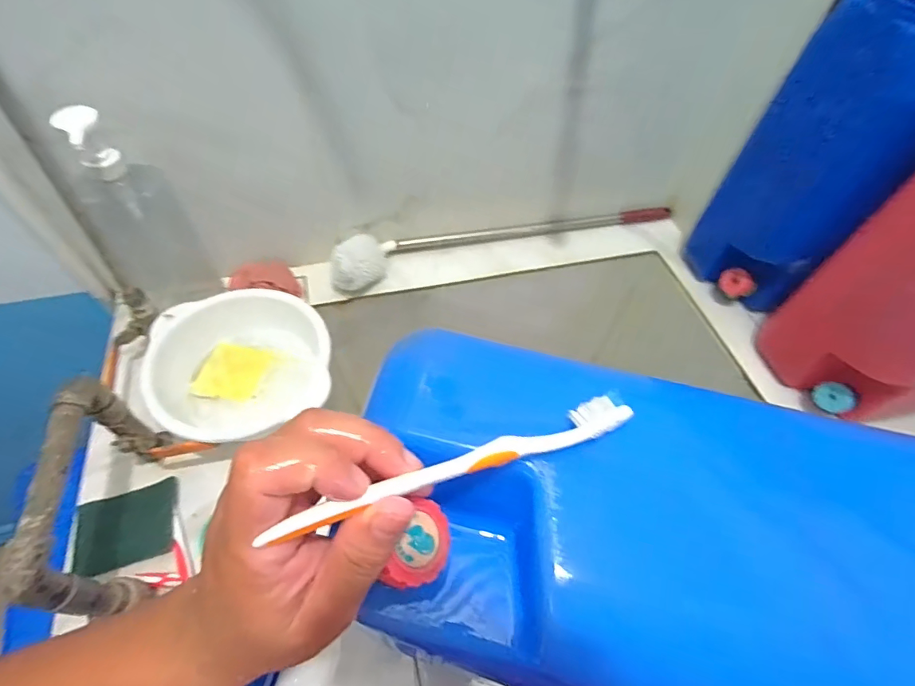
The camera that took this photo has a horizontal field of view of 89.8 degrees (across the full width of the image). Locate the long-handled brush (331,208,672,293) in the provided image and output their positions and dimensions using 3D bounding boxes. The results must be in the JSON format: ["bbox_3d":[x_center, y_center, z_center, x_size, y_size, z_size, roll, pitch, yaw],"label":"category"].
[{"bbox_3d":[0.087,-0.183,0.748,0.577,0.076,0.075,-17,58,-14],"label":"long-handled brush"}]

